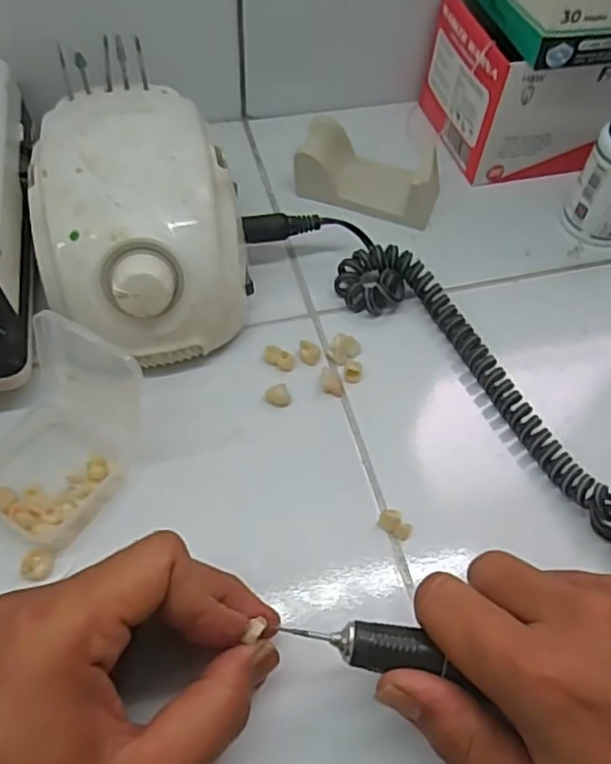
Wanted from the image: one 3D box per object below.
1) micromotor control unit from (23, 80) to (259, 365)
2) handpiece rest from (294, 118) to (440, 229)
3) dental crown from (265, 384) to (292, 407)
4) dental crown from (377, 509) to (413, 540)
[{"bbox_3d":[-0.087,-0.082,0.333,0.104,0.082,0.138,-8,58,-8],"label":"micromotor control unit"},{"bbox_3d":[0.041,-0.136,0.408,0.093,0.032,0.054,18,58,8],"label":"handpiece rest"},{"bbox_3d":[-0.014,0.007,0.323,0.013,0.006,0.011,-8,58,-8],"label":"dental crown"},{"bbox_3d":[0.042,0.066,0.288,0.016,0.007,0.010,26,60,13],"label":"dental crown"}]

